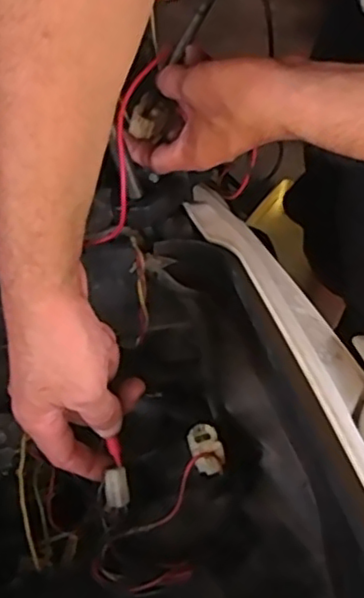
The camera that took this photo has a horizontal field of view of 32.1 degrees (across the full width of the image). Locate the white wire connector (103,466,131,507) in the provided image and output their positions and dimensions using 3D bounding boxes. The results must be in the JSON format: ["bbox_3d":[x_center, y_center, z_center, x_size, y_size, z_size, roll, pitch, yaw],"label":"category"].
[{"bbox_3d":[-0.043,0.125,0.422,0.015,0.009,0.024,-11,82,-1],"label":"white wire connector"}]

